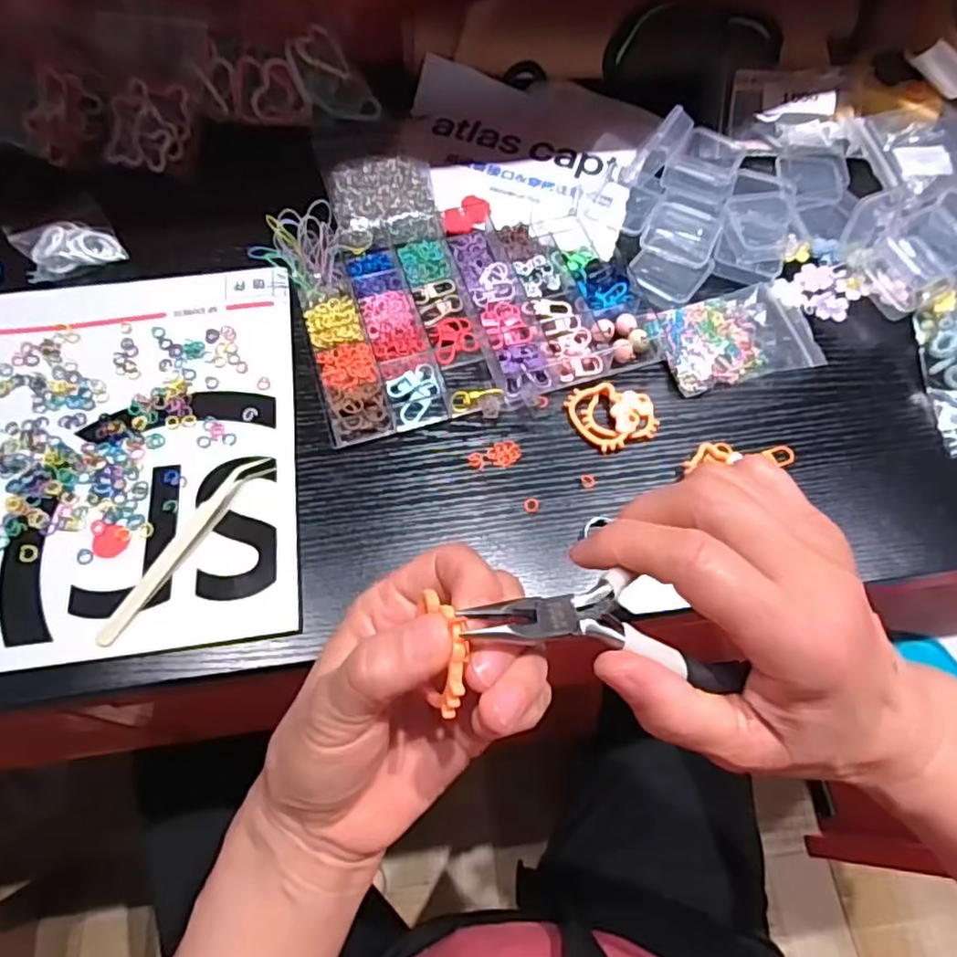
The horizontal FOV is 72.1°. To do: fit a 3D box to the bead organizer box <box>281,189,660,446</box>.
[{"bbox_3d":[-0.007,-0.117,0.414,0.205,0.028,0.156,-17,69,-9],"label":"bead organizer box"}]

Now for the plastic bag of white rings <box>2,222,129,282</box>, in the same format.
[{"bbox_3d":[-0.275,-0.158,0.436,0.066,0.011,0.052,-21,70,-11],"label":"plastic bag of white rings"}]

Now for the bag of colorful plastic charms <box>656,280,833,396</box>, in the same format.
[{"bbox_3d":[0.165,-0.093,0.420,0.101,0.010,0.066,-13,68,-8],"label":"bag of colorful plastic charms"}]

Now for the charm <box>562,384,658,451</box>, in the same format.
[{"bbox_3d":[0.081,-0.038,0.390,0.051,0.008,0.041,-10,68,-7],"label":"charm"}]

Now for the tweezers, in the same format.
[{"bbox_3d":[-0.155,0.034,0.346,0.017,0.007,0.119,33,70,11],"label":"tweezers"}]

